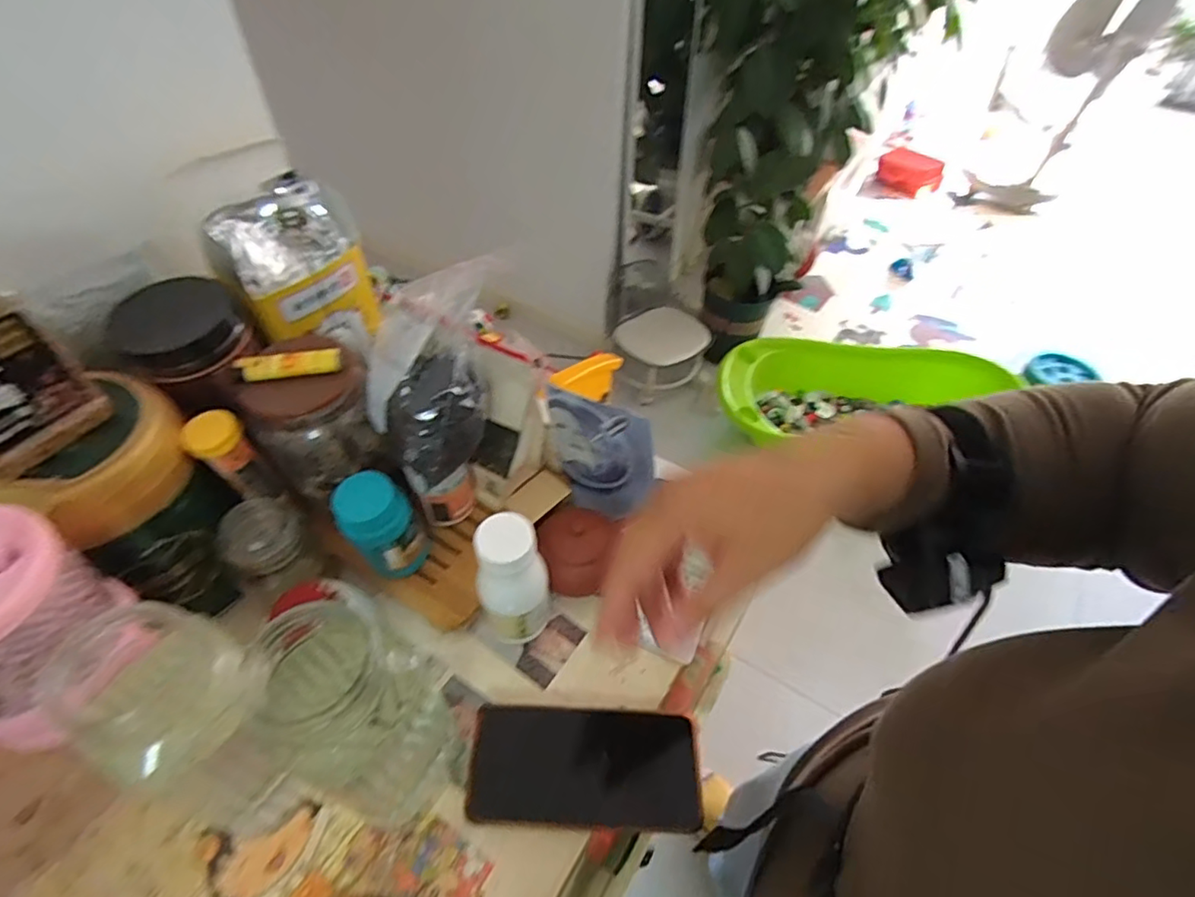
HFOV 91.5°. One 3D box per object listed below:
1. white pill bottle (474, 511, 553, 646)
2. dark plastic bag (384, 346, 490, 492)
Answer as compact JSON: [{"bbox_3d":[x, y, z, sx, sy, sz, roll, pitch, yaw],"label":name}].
[{"bbox_3d":[-0.063,0.100,0.444,0.051,0.125,0.050,0,49,-3],"label":"white pill bottle"},{"bbox_3d":[-0.122,-0.026,0.441,0.074,0.078,0.054,-36,60,-29],"label":"dark plastic bag"}]

